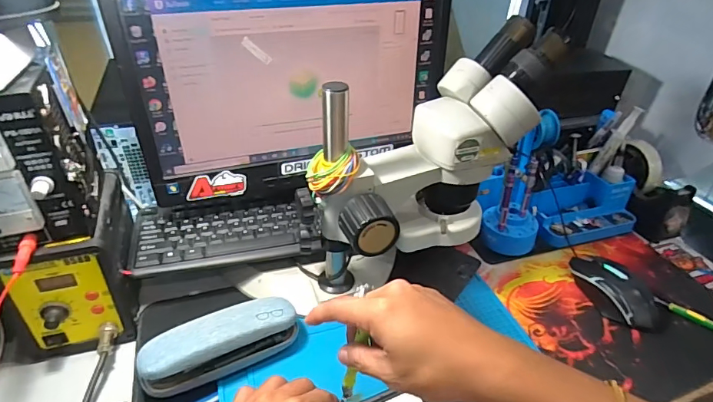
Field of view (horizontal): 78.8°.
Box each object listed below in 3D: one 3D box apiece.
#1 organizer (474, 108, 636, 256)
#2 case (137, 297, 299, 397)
[{"bbox_3d":[0.291,-0.027,0.629,0.242,0.141,0.130,-6,36,-11],"label":"organizer"},{"bbox_3d":[-0.140,0.144,0.452,0.157,0.045,0.055,-18,40,-25],"label":"case"}]

